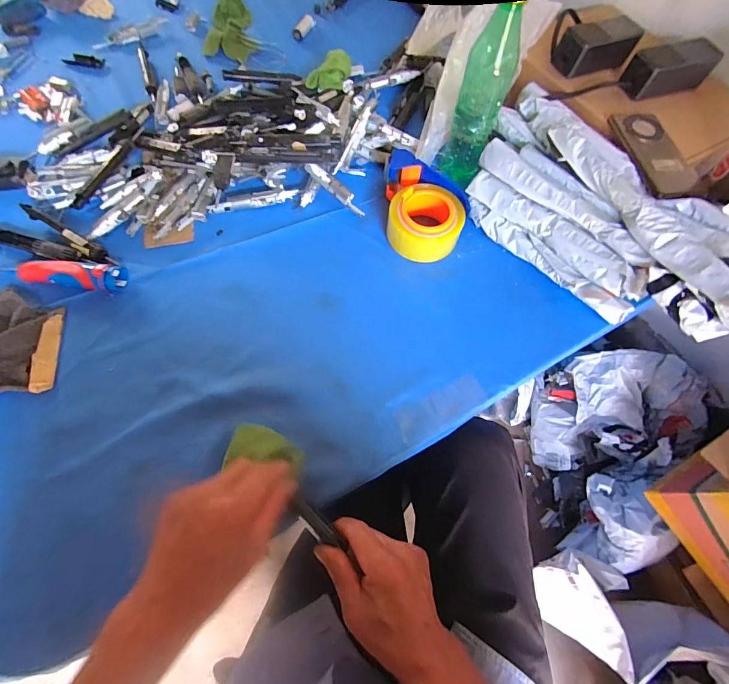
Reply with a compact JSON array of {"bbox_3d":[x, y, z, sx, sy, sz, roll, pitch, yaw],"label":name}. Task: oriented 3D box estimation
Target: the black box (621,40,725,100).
[{"bbox_3d":[0.480,-0.430,0.568,0.124,0.053,0.057,-16,67,-11],"label":"black box"}]

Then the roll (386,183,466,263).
[{"bbox_3d":[0.085,-0.167,0.513,0.102,0.060,0.088,7,64,-1],"label":"roll"}]

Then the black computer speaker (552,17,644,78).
[{"bbox_3d":[0.370,-0.476,0.578,0.134,0.055,0.056,-24,68,-14],"label":"black computer speaker"}]

